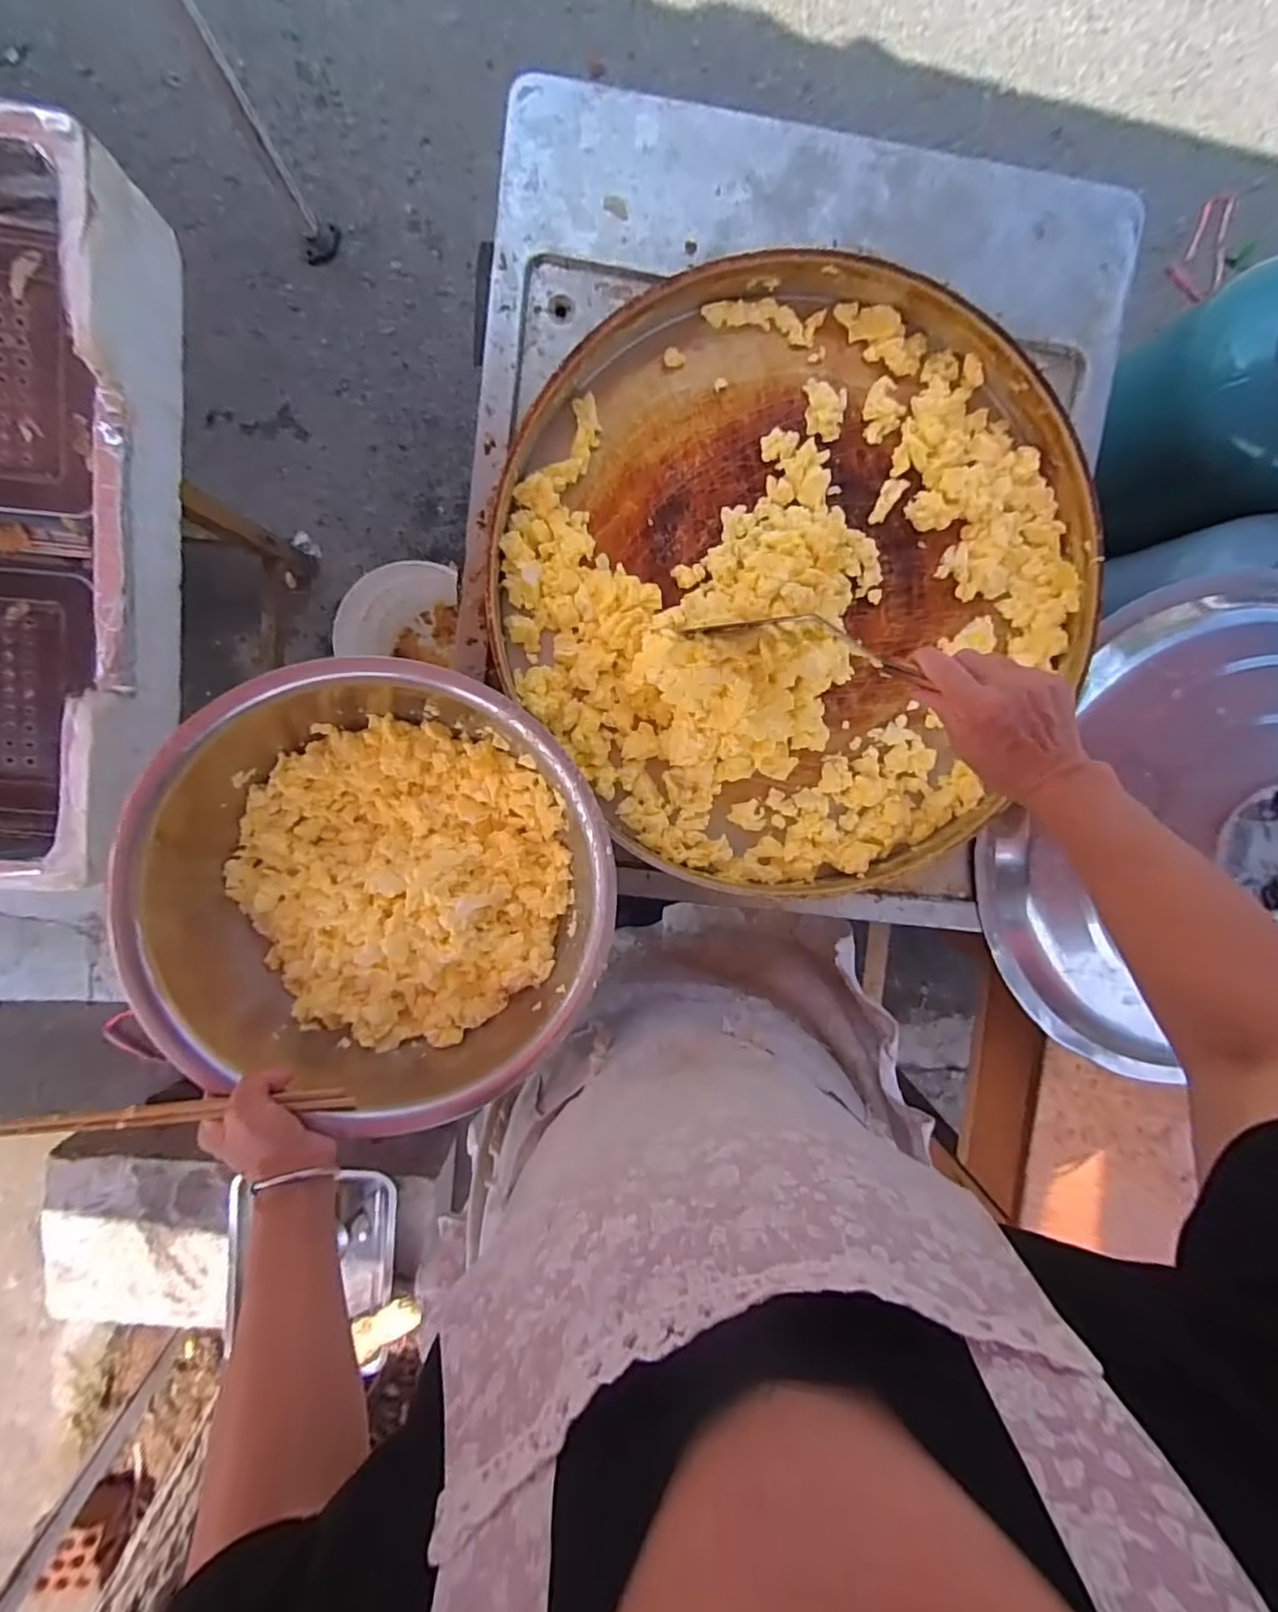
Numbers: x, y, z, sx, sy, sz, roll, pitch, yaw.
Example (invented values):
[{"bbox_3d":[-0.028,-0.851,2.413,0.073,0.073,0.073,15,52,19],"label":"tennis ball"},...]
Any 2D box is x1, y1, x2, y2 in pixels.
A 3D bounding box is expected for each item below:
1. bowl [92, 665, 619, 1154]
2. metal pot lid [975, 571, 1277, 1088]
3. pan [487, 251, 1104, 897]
[{"bbox_3d":[-0.223,0.081,0.563,0.390,0.125,0.378,0,93,-4],"label":"bowl"},{"bbox_3d":[0.624,0.009,0.678,0.493,0.119,0.477,0,93,-4],"label":"metal pot lid"},{"bbox_3d":[0.141,-0.188,0.575,0.528,0.068,0.521,0,93,-4],"label":"pan"}]

